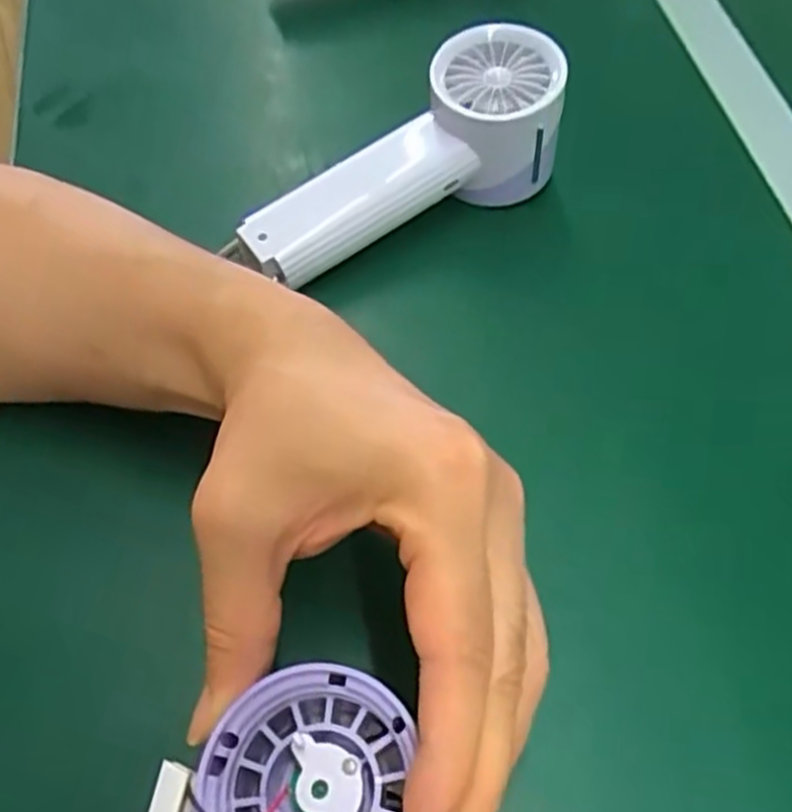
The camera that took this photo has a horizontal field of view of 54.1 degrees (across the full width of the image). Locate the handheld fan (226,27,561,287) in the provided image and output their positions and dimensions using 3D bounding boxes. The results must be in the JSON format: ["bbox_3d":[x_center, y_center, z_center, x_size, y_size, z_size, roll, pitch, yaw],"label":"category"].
[{"bbox_3d":[0.004,-0.114,0.379,0.174,0.060,0.064,-33,65,-6],"label":"handheld fan"}]

